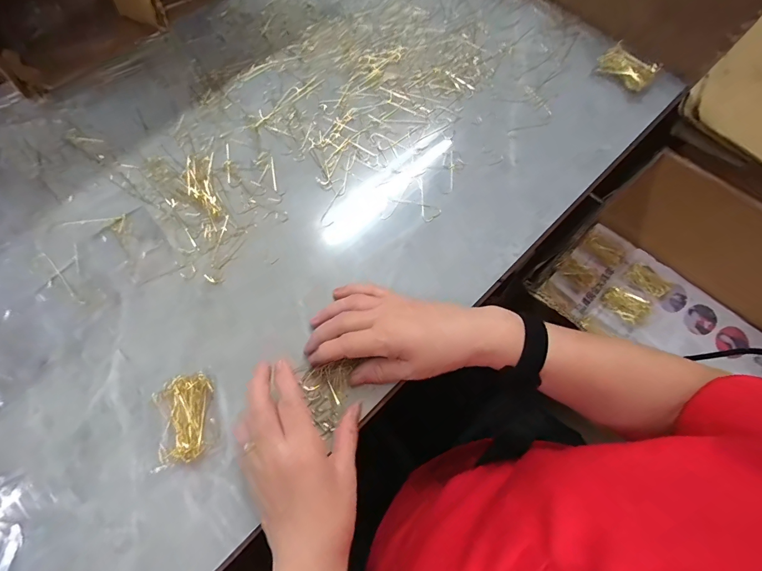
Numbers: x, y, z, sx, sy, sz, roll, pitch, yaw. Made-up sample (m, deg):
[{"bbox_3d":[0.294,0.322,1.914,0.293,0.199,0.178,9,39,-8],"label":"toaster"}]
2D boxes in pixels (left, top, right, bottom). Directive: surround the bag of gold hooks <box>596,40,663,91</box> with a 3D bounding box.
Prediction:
[{"bbox_3d":[0.307,-0.271,0.472,0.065,0.024,0.039,34,71,11],"label":"bag of gold hooks"}]

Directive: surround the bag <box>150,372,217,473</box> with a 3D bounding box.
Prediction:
[{"bbox_3d":[-0.171,0.115,0.329,0.049,0.015,0.070,-13,69,-7],"label":"bag"}]

